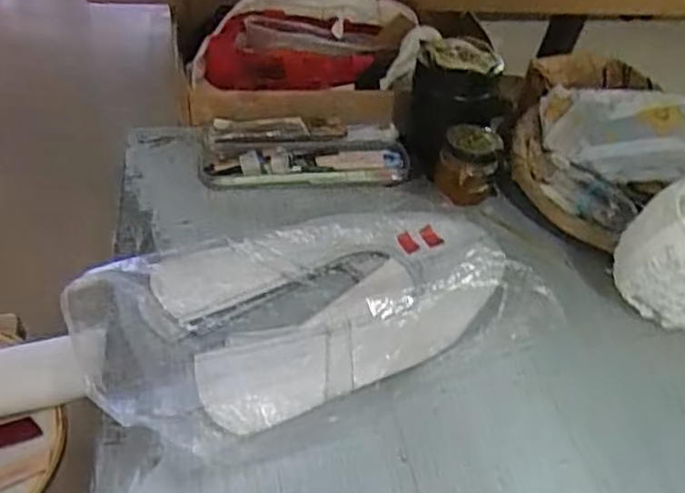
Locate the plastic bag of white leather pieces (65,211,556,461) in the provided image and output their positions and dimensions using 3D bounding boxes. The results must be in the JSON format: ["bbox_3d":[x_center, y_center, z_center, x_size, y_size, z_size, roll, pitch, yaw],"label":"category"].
[{"bbox_3d":[-0.019,0.039,0.536,0.364,0.052,0.212,-19,47,-26],"label":"plastic bag of white leather pieces"}]

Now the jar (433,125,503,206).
[{"bbox_3d":[0.128,-0.086,0.677,0.062,0.060,0.051,14,42,8],"label":"jar"}]

